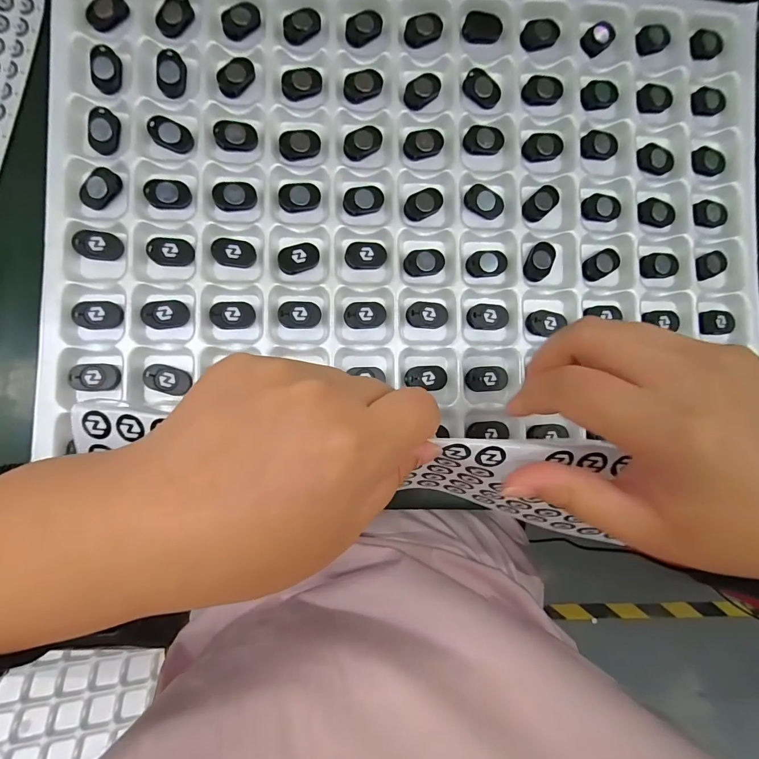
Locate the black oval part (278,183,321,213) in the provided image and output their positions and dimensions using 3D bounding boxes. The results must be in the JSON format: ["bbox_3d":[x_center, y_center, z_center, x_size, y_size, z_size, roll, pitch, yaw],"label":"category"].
[{"bbox_3d":[-0.056,-0.128,0.269,0.028,0.006,0.017,-10,89,-6],"label":"black oval part"}]

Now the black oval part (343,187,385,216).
[{"bbox_3d":[-0.011,-0.128,0.275,0.029,0.009,0.017,-16,90,-6],"label":"black oval part"}]

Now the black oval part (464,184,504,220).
[{"bbox_3d":[0.077,-0.130,0.282,0.029,0.009,0.019,26,86,-4],"label":"black oval part"}]

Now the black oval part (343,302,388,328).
[{"bbox_3d":[-0.010,-0.045,0.270,0.029,0.004,0.018,-4,88,-6],"label":"black oval part"}]

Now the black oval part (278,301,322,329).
[{"bbox_3d":[-0.055,-0.045,0.267,0.027,0.010,0.018,2,88,-5],"label":"black oval part"}]

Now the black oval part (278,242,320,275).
[{"bbox_3d":[-0.056,-0.085,0.268,0.029,0.006,0.017,-26,91,-6],"label":"black oval part"}]

